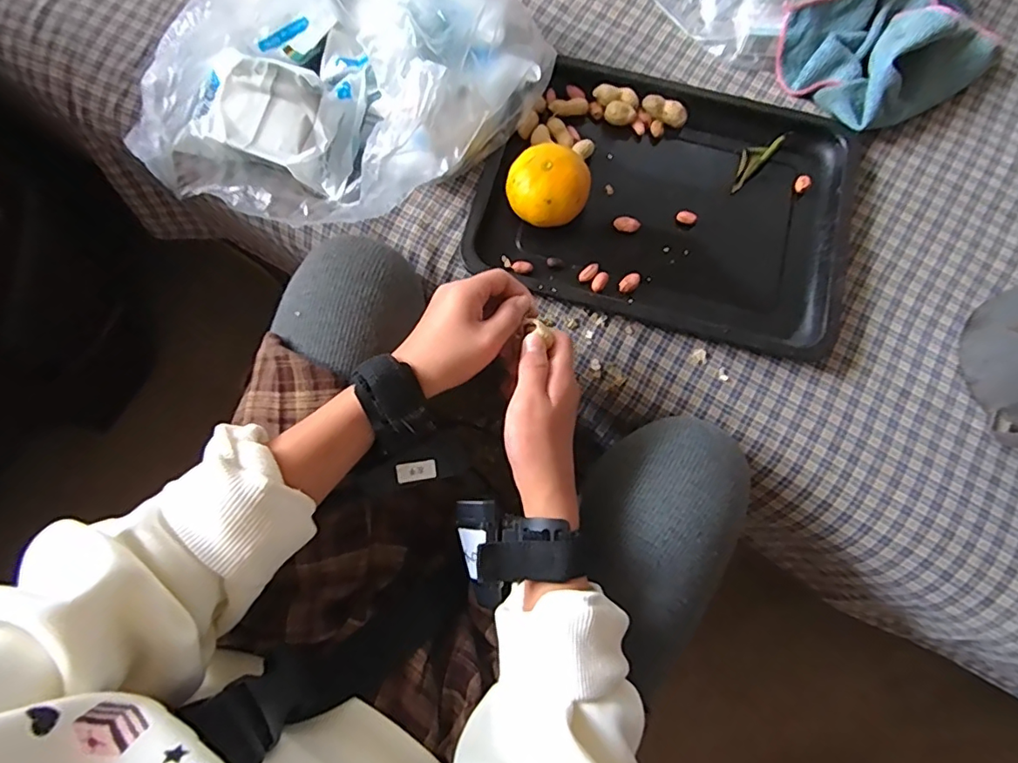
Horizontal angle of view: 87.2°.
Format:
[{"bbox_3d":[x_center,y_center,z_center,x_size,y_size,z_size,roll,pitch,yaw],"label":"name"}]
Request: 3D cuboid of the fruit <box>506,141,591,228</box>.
[{"bbox_3d":[0.031,-0.155,0.432,0.063,0.051,0.059,0,77,-1],"label":"fruit"}]

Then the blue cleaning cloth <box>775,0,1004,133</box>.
[{"bbox_3d":[0.337,-0.294,0.466,0.169,0.056,0.120,-25,79,-6],"label":"blue cleaning cloth"}]

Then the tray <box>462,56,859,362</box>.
[{"bbox_3d":[0.134,-0.155,0.451,0.296,0.024,0.228,15,78,3],"label":"tray"}]

